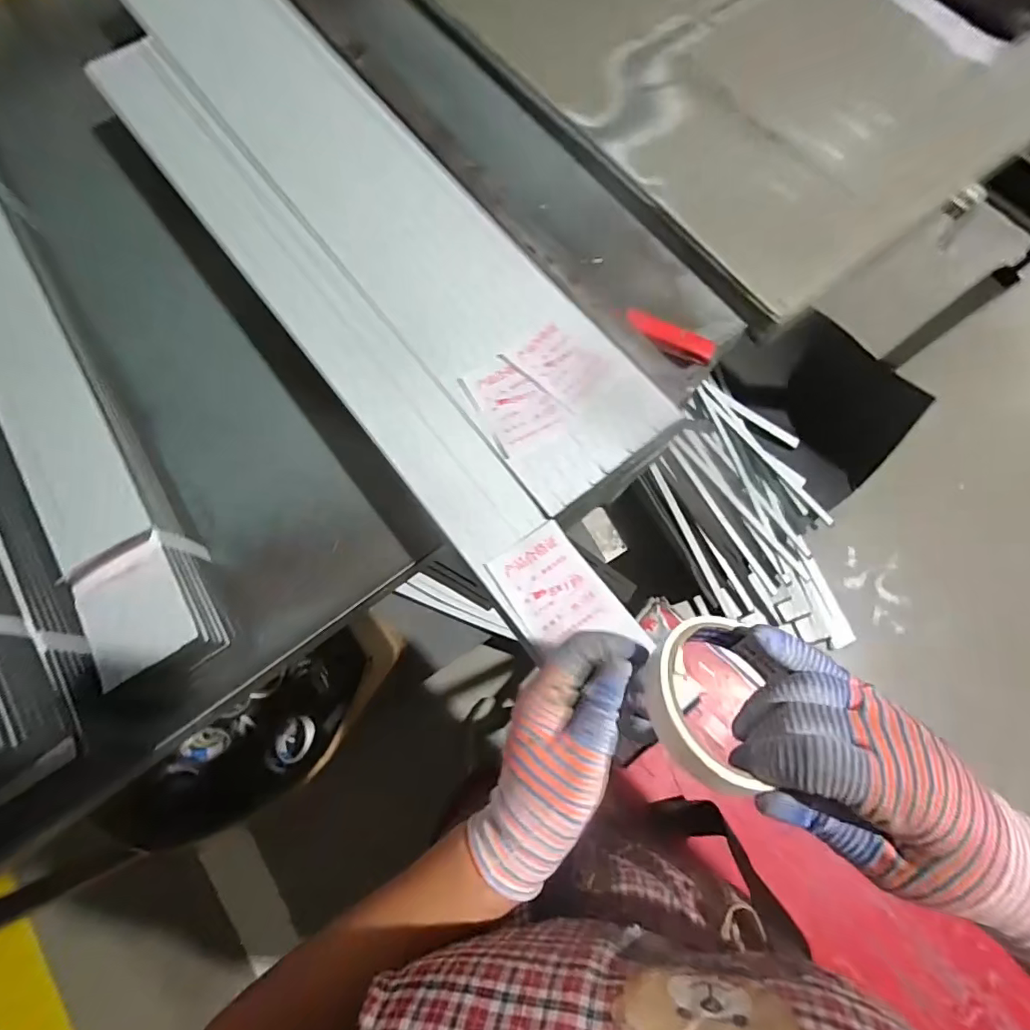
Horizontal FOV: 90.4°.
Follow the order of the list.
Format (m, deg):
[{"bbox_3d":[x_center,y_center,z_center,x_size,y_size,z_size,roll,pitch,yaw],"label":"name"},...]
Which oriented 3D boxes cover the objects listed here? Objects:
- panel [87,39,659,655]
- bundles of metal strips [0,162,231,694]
[{"bbox_3d":[-0.198,-0.215,0.542,0.091,0.016,0.878,-37,77,-10],"label":"panel"},{"bbox_3d":[-0.519,-0.193,0.551,0.092,0.109,0.802,-31,76,-8],"label":"bundles of metal strips"}]

